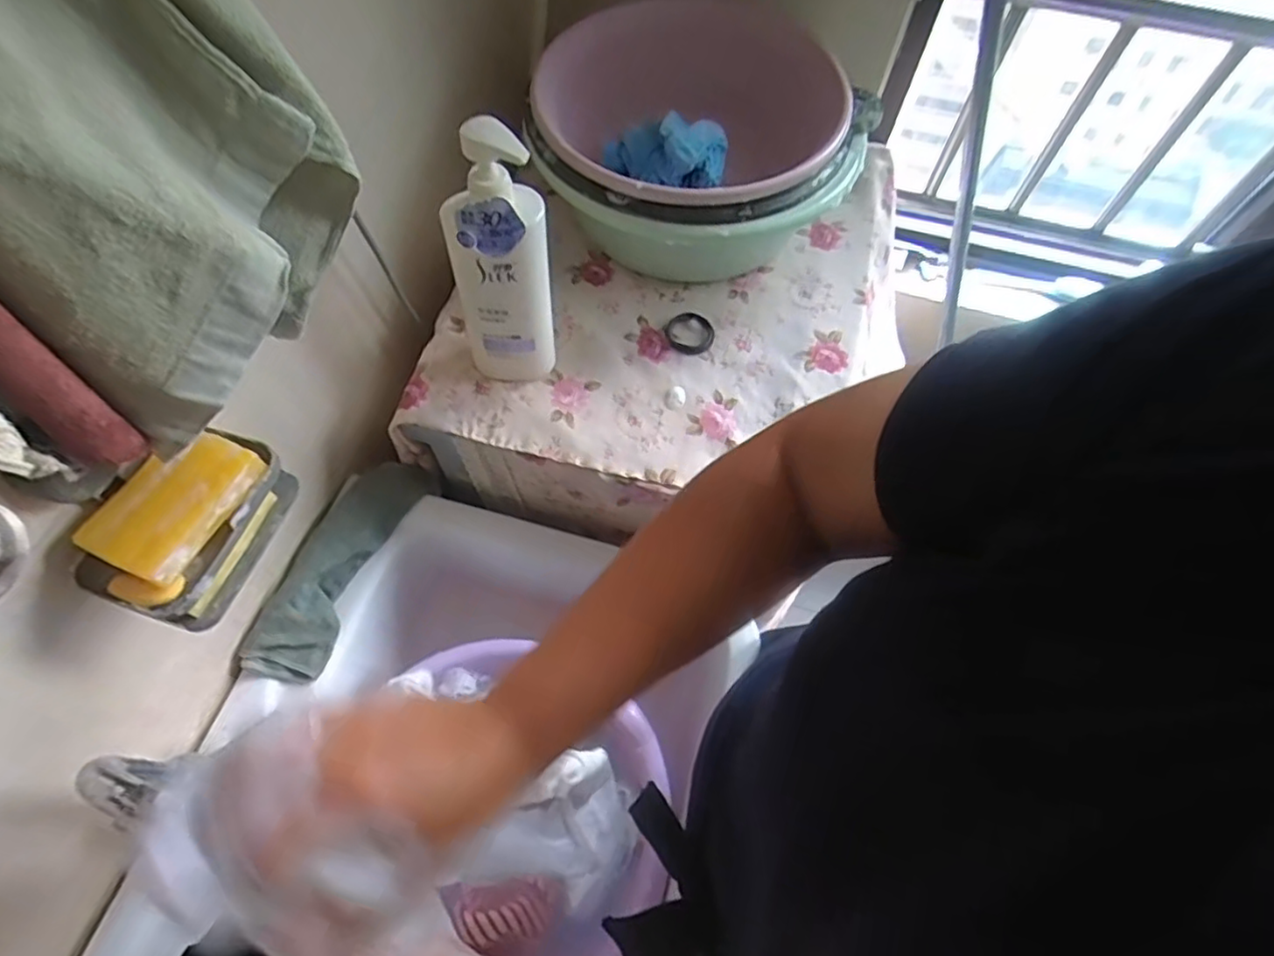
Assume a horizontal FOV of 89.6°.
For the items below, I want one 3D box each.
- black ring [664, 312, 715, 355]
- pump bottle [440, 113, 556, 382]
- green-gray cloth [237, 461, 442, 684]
[{"bbox_3d":[0.060,-0.167,0.738,0.058,0.004,0.057,2,62,-3],"label":"black ring"},{"bbox_3d":[-0.122,-0.186,0.586,0.084,0.269,0.050,-12,64,-10],"label":"pump bottle"},{"bbox_3d":[-0.318,0.086,0.692,0.080,0.044,0.265,20,65,9],"label":"green-gray cloth"}]

